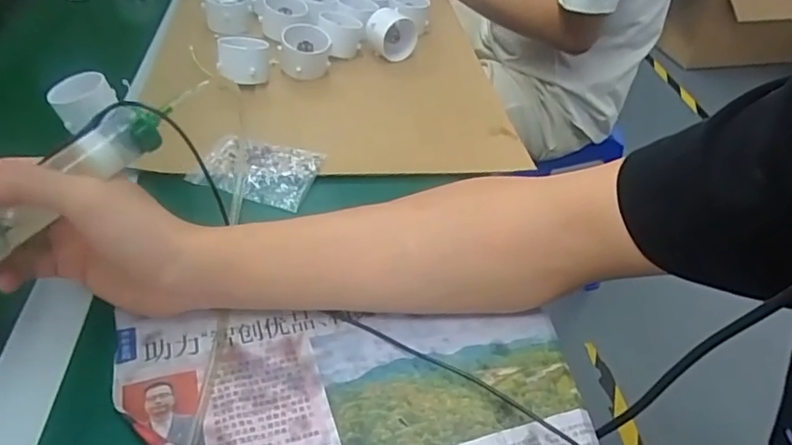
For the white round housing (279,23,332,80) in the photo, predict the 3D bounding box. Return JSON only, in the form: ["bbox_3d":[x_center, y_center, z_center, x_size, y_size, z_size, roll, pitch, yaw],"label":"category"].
[{"bbox_3d":[-0.098,-0.183,0.622,0.054,0.041,0.047,-2,41,-7],"label":"white round housing"}]

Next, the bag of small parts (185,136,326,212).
[{"bbox_3d":[-0.116,-0.045,0.490,0.097,0.009,0.068,12,41,4],"label":"bag of small parts"}]

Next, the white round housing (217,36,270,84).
[{"bbox_3d":[-0.153,-0.166,0.588,0.050,0.035,0.048,0,41,-8],"label":"white round housing"}]

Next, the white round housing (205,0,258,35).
[{"bbox_3d":[-0.197,-0.250,0.696,0.056,0.045,0.056,2,40,-2],"label":"white round housing"}]

